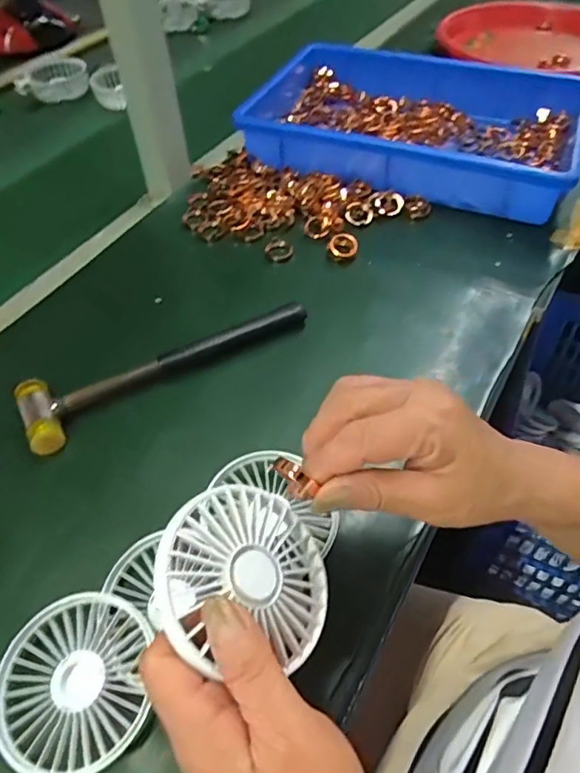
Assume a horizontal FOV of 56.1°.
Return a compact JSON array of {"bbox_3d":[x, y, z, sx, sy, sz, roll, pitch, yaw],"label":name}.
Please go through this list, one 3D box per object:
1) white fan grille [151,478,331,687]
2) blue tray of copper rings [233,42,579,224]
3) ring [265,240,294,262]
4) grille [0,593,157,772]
[{"bbox_3d":[-0.020,0.086,0.255,0.088,0.010,0.078,16,53,-30],"label":"white fan grille"},{"bbox_3d":[0.145,-0.318,0.646,0.367,0.064,0.250,17,55,13],"label":"blue tray of copper rings"},{"bbox_3d":[-0.011,-0.136,0.542,0.026,0.004,0.025,0,53,0],"label":"ring"},{"bbox_3d":[-0.121,0.164,0.300,0.081,0.019,0.085,-6,51,-3],"label":"grille"}]

